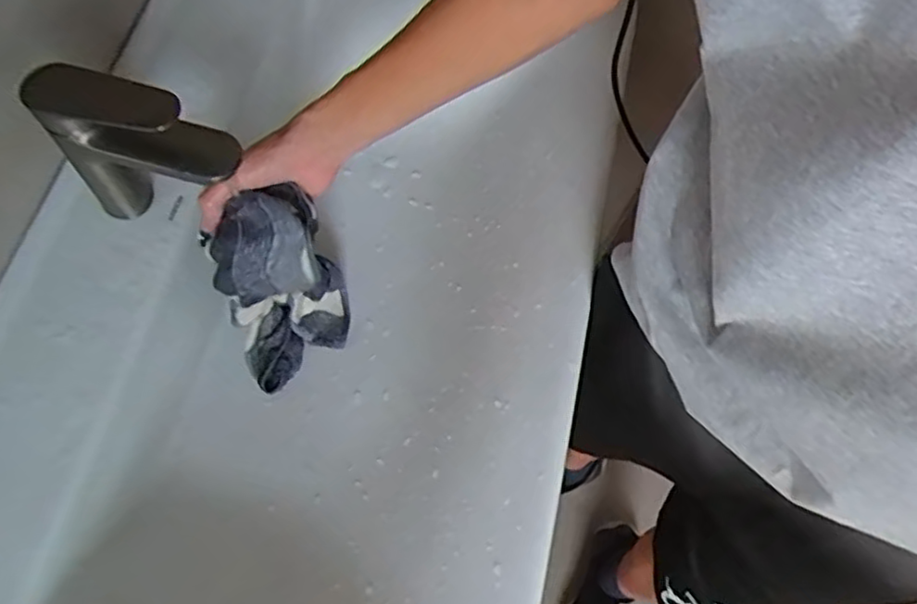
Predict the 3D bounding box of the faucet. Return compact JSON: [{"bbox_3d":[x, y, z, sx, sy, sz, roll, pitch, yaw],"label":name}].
[{"bbox_3d":[-0.248,-0.116,0.536,0.162,0.144,0.046,16,66,4],"label":"faucet"}]

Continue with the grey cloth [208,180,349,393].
[{"bbox_3d":[-0.171,-0.015,0.650,0.103,0.195,0.086,-10,52,-6],"label":"grey cloth"}]

